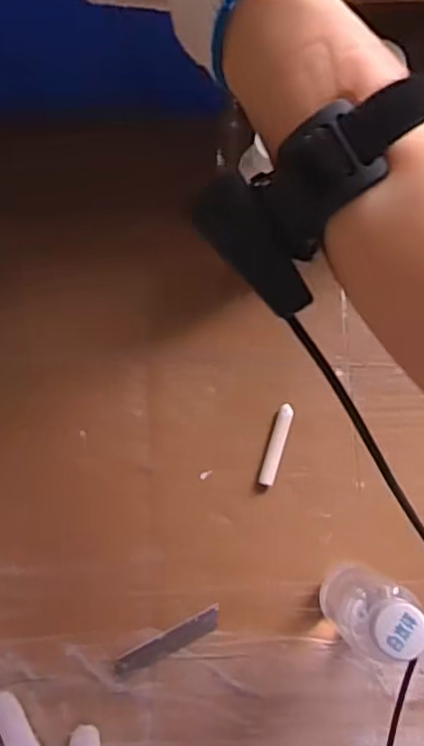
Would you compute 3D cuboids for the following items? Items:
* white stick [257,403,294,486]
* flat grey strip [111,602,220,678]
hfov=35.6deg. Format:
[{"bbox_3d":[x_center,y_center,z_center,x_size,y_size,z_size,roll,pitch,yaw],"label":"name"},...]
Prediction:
[{"bbox_3d":[0.056,0.063,0.572,0.014,0.010,0.071,17,79,4],"label":"white stick"},{"bbox_3d":[-0.036,0.223,0.548,0.096,0.004,0.019,-28,79,-5],"label":"flat grey strip"}]

